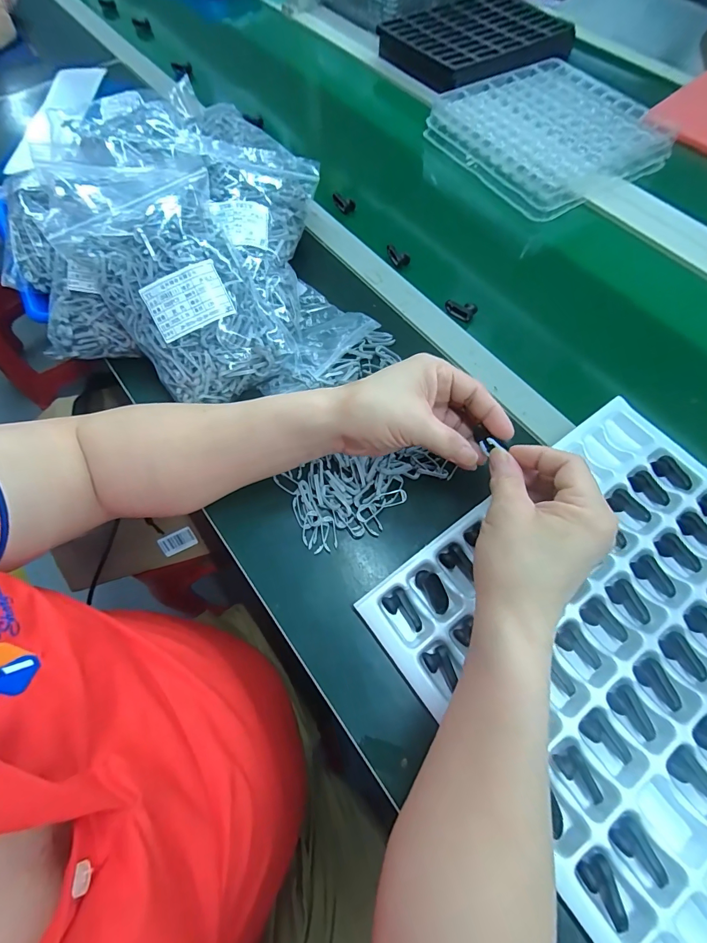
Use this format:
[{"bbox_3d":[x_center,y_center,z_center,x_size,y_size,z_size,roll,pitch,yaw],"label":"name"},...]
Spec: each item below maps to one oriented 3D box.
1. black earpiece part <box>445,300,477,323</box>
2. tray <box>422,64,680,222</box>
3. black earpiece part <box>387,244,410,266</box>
[{"bbox_3d":[0.126,-0.191,0.464,0.037,0.019,0.013,22,70,10],"label":"black earpiece part"},{"bbox_3d":[0.285,-0.501,0.581,0.250,0.034,0.267,-31,70,-11],"label":"tray"},{"bbox_3d":[0.056,-0.273,0.502,0.034,0.016,0.012,28,69,-17],"label":"black earpiece part"}]

